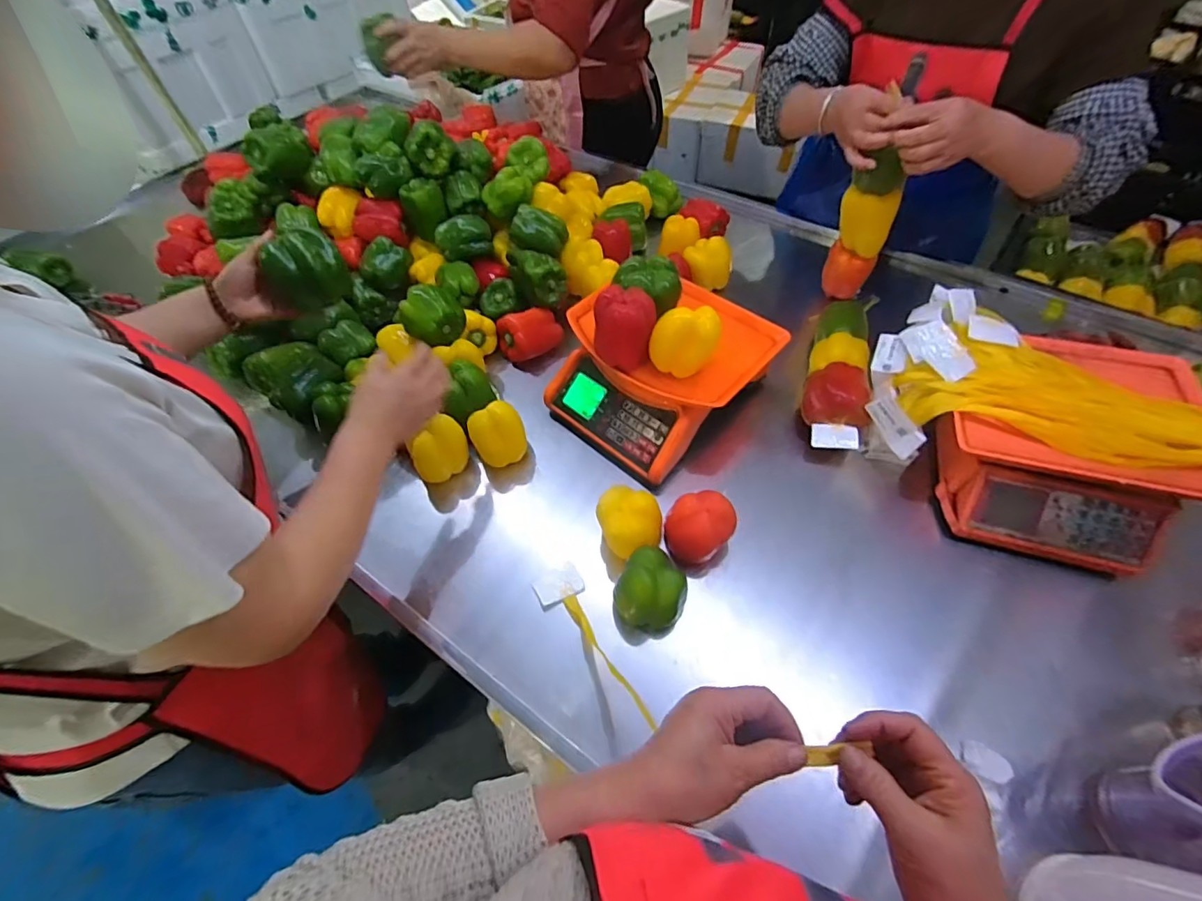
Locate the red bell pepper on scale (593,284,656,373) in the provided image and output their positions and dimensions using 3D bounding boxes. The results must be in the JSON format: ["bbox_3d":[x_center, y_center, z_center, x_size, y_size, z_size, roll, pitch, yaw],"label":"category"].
[{"bbox_3d":[0.031,-0.164,0.688,0.080,0.082,0.072,-1,55,1],"label":"red bell pepper on scale"}]

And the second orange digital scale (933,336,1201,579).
[{"bbox_3d":[0.598,-0.011,0.672,0.291,0.112,0.298,16,57,13],"label":"second orange digital scale"}]

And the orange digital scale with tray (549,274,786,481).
[{"bbox_3d":[0.084,-0.125,0.781,0.273,0.113,0.279,38,64,25],"label":"orange digital scale with tray"}]

